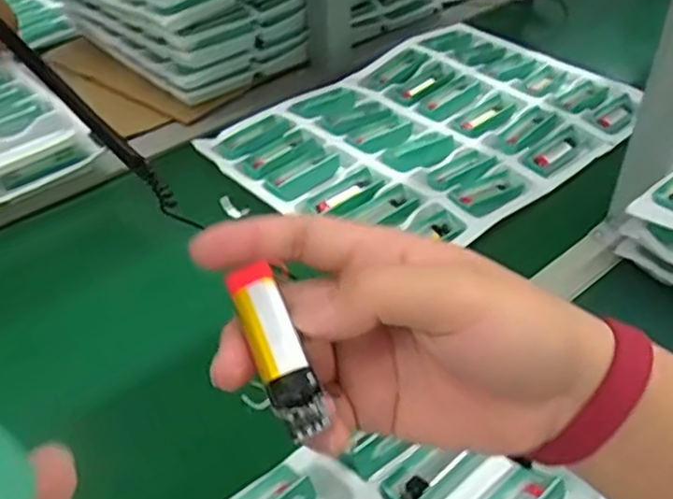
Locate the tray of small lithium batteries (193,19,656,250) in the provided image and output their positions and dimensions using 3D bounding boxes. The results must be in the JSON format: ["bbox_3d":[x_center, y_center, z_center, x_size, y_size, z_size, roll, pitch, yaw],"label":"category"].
[{"bbox_3d":[0.106,-0.142,0.788,0.437,0.034,0.316,-29,48,-28],"label":"tray of small lithium batteries"}]

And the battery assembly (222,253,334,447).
[{"bbox_3d":[-0.021,0.035,0.249,0.017,0.009,0.063,-18,65,-19],"label":"battery assembly"}]

